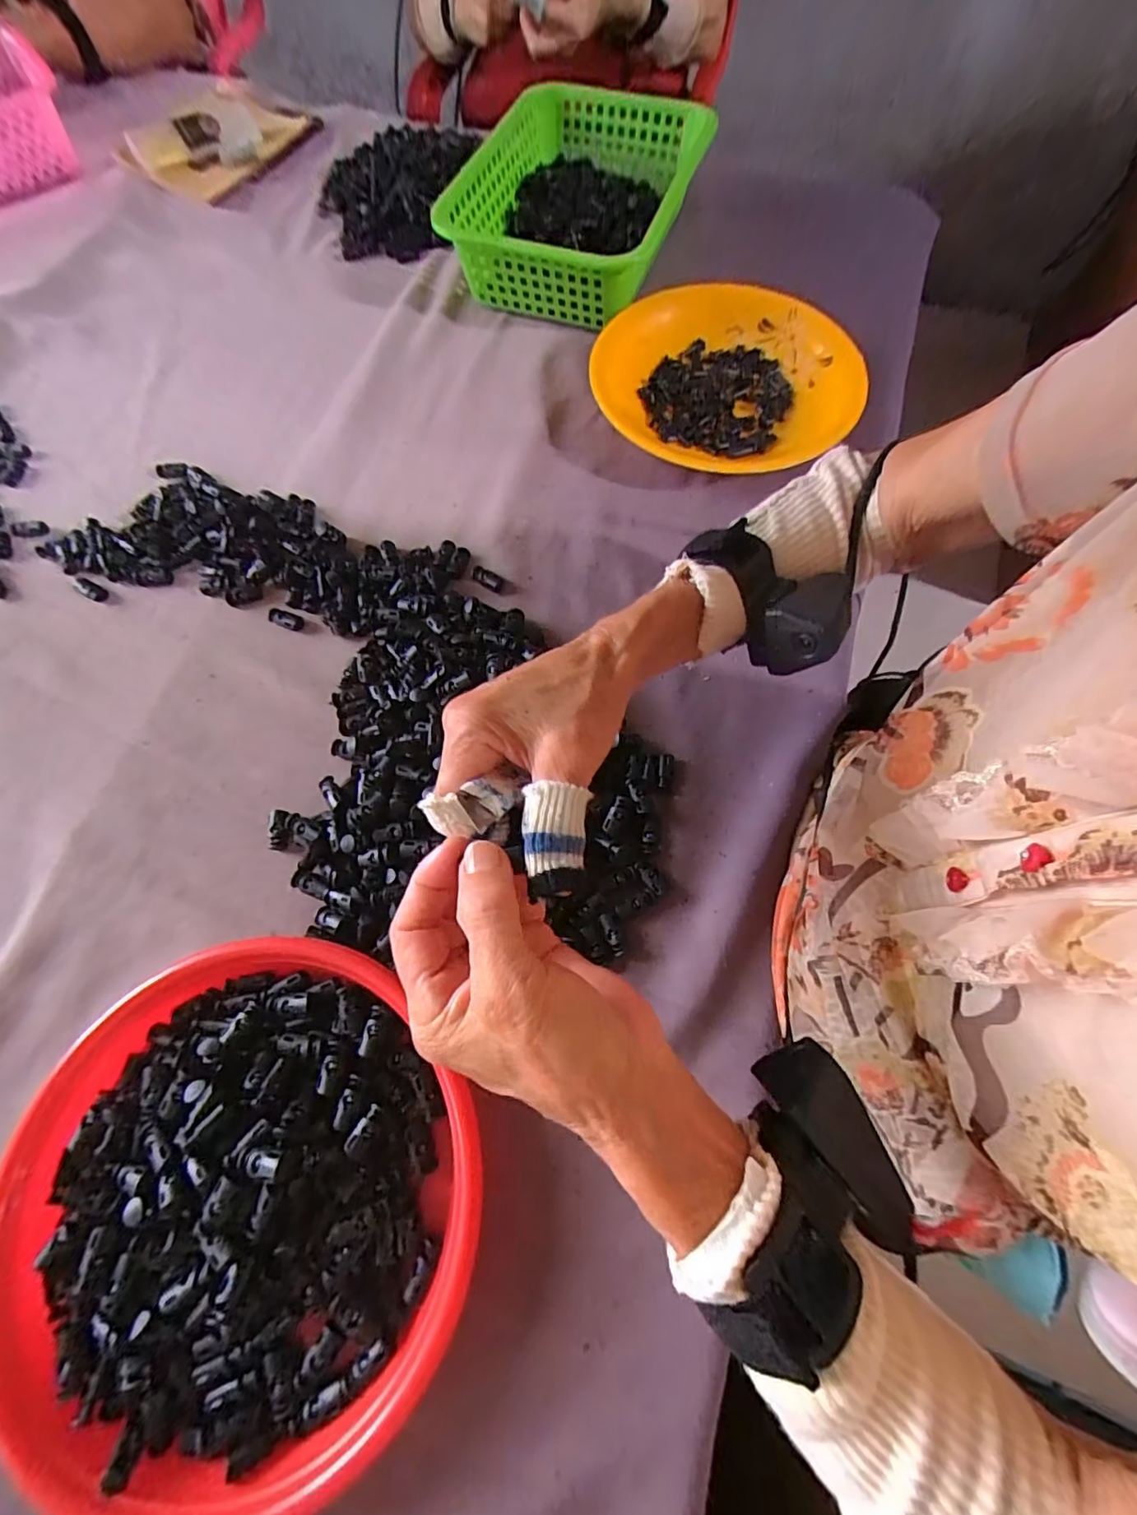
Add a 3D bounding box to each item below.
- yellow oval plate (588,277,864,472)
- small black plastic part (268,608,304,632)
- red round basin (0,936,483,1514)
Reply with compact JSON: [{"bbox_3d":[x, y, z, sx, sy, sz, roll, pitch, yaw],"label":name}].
[{"bbox_3d":[0.145,-0.352,0.501,0.240,0.050,0.231,-2,69,0],"label":"yellow oval plate"},{"bbox_3d":[-0.233,-0.114,0.440,0.029,0.006,0.015,16,70,7],"label":"small black plastic part"},{"bbox_3d":[-0.185,0.238,0.285,0.255,0.039,0.250,0,69,1],"label":"red round basin"}]

